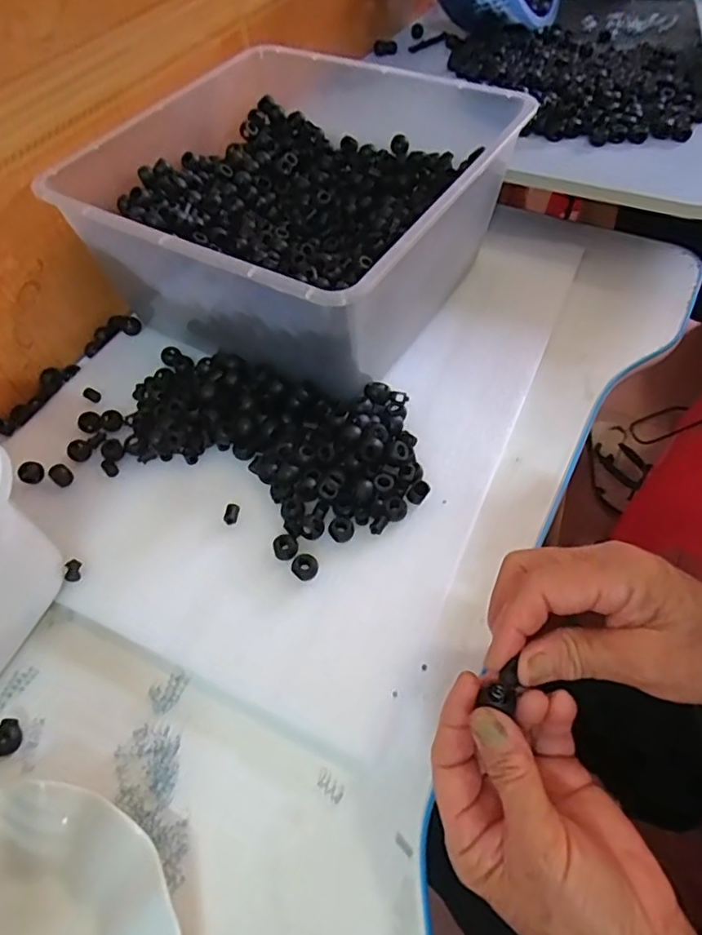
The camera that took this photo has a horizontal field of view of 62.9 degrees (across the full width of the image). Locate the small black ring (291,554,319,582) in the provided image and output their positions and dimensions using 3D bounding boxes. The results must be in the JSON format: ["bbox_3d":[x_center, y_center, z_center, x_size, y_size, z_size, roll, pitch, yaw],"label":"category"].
[{"bbox_3d":[-0.031,0.067,0.386,0.018,0.007,0.017,-2,55,3],"label":"small black ring"}]

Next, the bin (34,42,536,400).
[{"bbox_3d":[-0.043,-0.234,0.509,0.305,0.137,0.325,27,61,17],"label":"bin"}]

